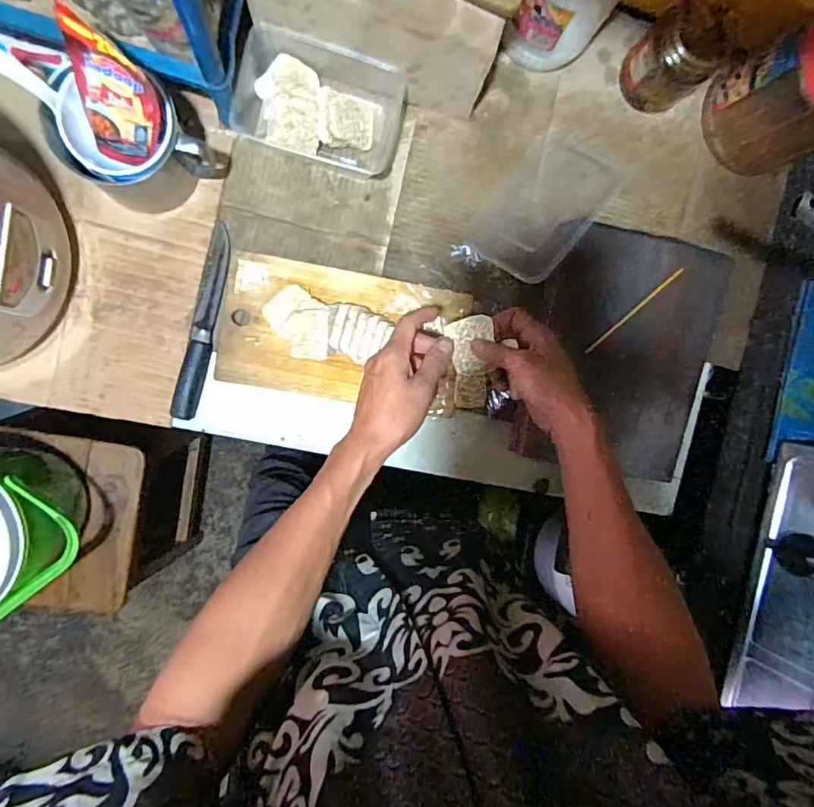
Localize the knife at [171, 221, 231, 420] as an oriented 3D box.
[{"bbox_3d":[-0.238,-0.094,0.606,0.029,0.013,0.226,14,92,-8],"label":"knife"}]

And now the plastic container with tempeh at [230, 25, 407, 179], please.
[{"bbox_3d":[-0.097,-0.341,0.592,0.186,0.055,0.120,9,92,-7],"label":"plastic container with tempeh"}]

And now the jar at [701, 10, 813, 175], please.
[{"bbox_3d":[0.456,-0.354,0.594,0.118,0.175,0.138,-25,96,-5],"label":"jar"}]

